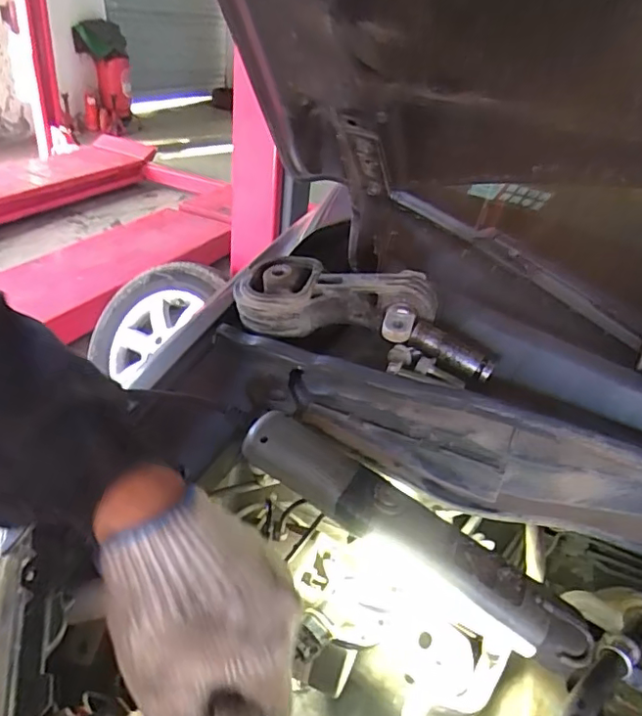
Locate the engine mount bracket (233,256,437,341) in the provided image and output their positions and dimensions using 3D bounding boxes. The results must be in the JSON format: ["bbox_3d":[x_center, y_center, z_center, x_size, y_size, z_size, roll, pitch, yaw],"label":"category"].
[{"bbox_3d":[0.012,-0.061,0.571,0.198,0.069,0.085,14,33,11],"label":"engine mount bracket"}]

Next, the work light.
[{"bbox_3d":[0.069,0.140,0.455,0.305,0.039,0.061,32,38,11],"label":"work light"}]

